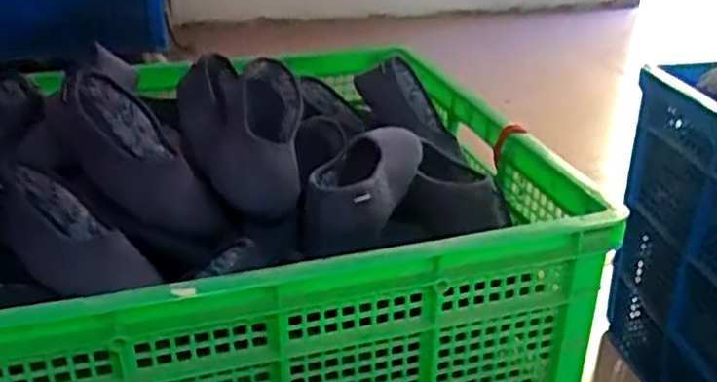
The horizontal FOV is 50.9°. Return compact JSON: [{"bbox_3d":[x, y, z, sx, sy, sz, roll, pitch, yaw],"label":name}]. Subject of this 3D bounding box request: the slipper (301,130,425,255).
[{"bbox_3d":[0.007,-0.020,0.865,0.093,0.062,0.228,8,28,15],"label":"slipper"}]

